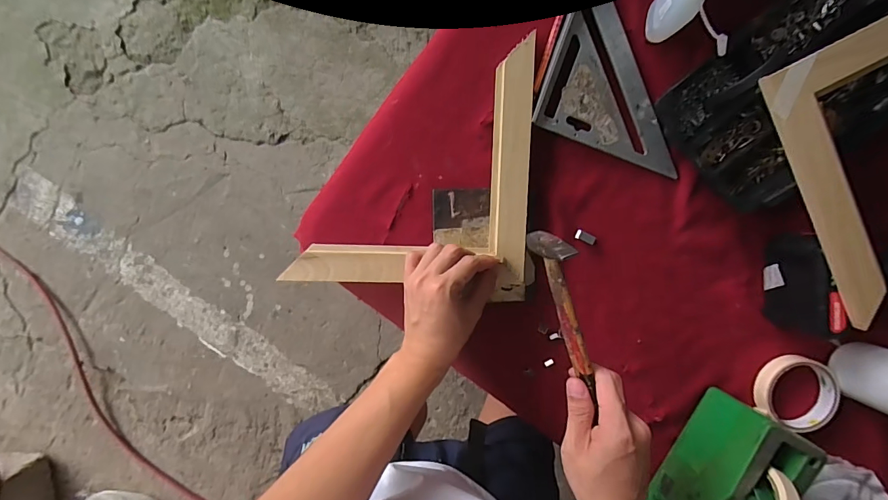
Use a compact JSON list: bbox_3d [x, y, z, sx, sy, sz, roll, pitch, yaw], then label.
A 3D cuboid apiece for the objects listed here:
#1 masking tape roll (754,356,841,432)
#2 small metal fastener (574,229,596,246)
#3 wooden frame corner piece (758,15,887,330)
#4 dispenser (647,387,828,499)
[{"bbox_3d":[0.418,0.169,0.490,0.088,0.023,0.085,0,96,-1],"label":"masking tape roll"},{"bbox_3d":[0.163,-0.014,0.471,0.023,0.007,0.012,25,92,-3],"label":"small metal fastener"},{"bbox_3d":[0.465,-0.100,0.392,0.249,0.029,0.259,-25,96,2],"label":"wooden frame corner piece"},{"bbox_3d":[0.300,0.265,0.439,0.073,0.114,0.196,32,94,-4],"label":"dispenser"}]

